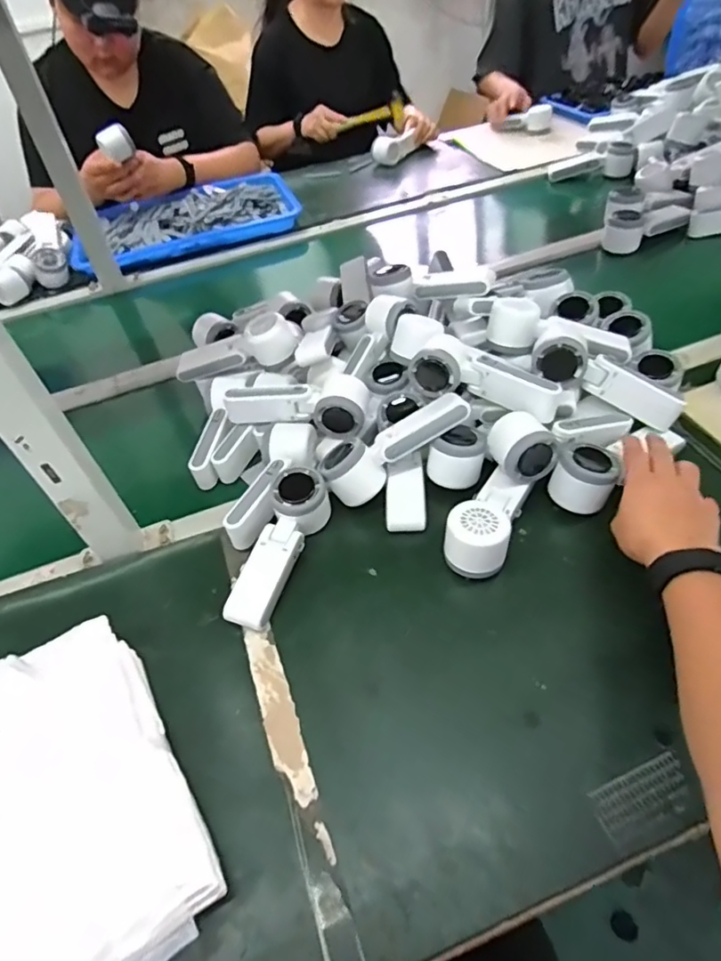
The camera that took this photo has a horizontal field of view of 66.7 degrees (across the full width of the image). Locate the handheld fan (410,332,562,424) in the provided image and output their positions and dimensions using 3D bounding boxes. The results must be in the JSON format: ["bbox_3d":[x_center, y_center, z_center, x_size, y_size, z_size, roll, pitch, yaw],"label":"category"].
[{"bbox_3d":[0.136,-0.104,0.604,0.165,0.062,0.066,24,55,27],"label":"handheld fan"}]

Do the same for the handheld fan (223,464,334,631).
[{"bbox_3d":[-0.084,0.066,0.552,0.058,0.044,0.169,19,66,16],"label":"handheld fan"}]

